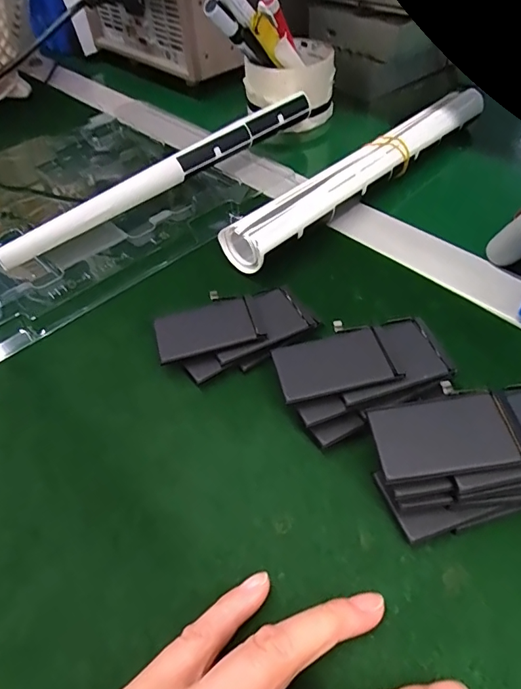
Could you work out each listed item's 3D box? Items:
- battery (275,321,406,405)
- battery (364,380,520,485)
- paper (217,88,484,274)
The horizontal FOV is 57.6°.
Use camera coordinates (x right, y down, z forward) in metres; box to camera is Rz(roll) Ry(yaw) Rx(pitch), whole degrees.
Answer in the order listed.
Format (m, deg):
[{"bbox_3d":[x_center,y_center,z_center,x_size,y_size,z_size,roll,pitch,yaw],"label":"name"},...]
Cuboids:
[{"bbox_3d":[0.034,0.008,0.235,0.054,0.004,0.039,-13,50,-4],"label":"battery"},{"bbox_3d":[0.075,0.036,0.195,0.057,0.004,0.036,-9,51,1],"label":"battery"},{"bbox_3d":[0.087,-0.138,0.367,0.033,0.029,0.288,35,58,29],"label":"paper"}]

